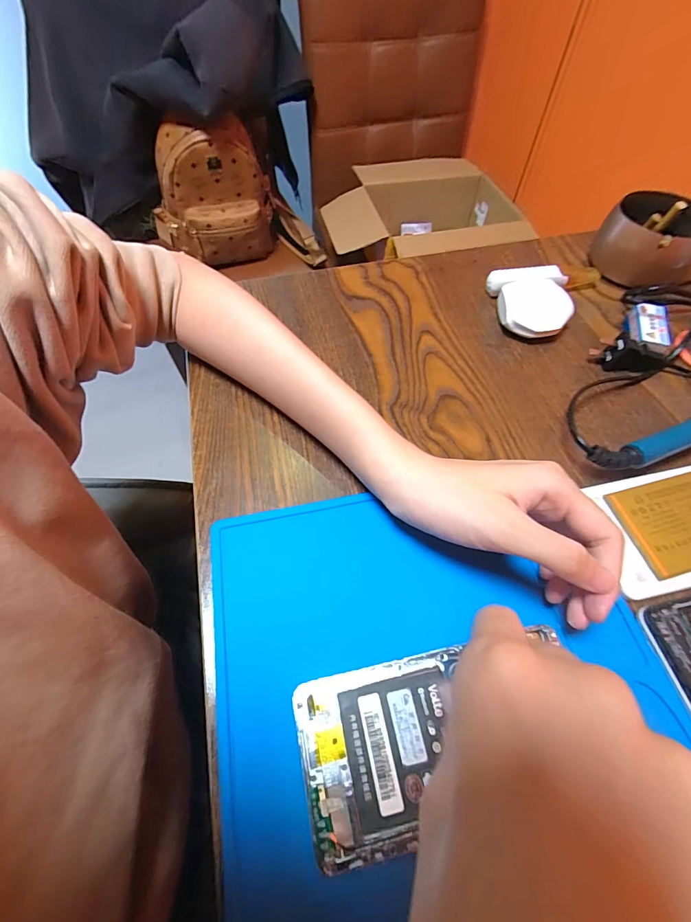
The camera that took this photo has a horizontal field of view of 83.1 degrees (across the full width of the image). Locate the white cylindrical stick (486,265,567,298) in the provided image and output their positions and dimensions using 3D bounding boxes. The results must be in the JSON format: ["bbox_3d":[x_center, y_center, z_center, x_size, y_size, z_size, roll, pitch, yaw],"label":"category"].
[{"bbox_3d":[0.166,-0.165,0.362,0.069,0.021,0.020,-8,60,-5],"label":"white cylindrical stick"}]

